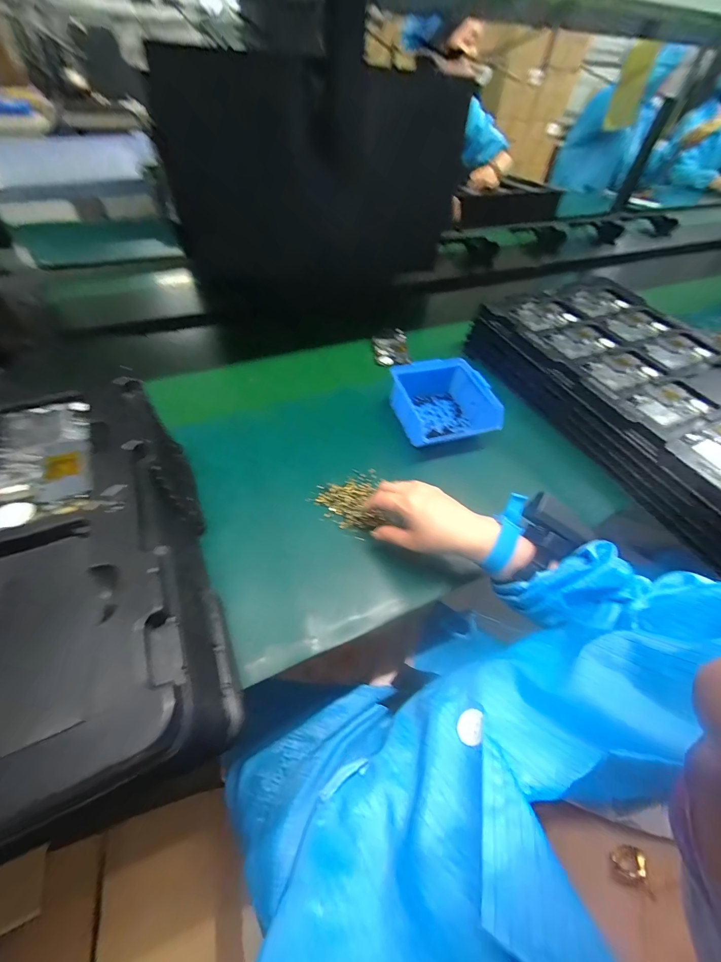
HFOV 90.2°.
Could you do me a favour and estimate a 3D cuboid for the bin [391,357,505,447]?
[{"bbox_3d":[0.123,-0.110,0.540,0.117,0.078,0.138,-15,53,-16],"label":"bin"}]

